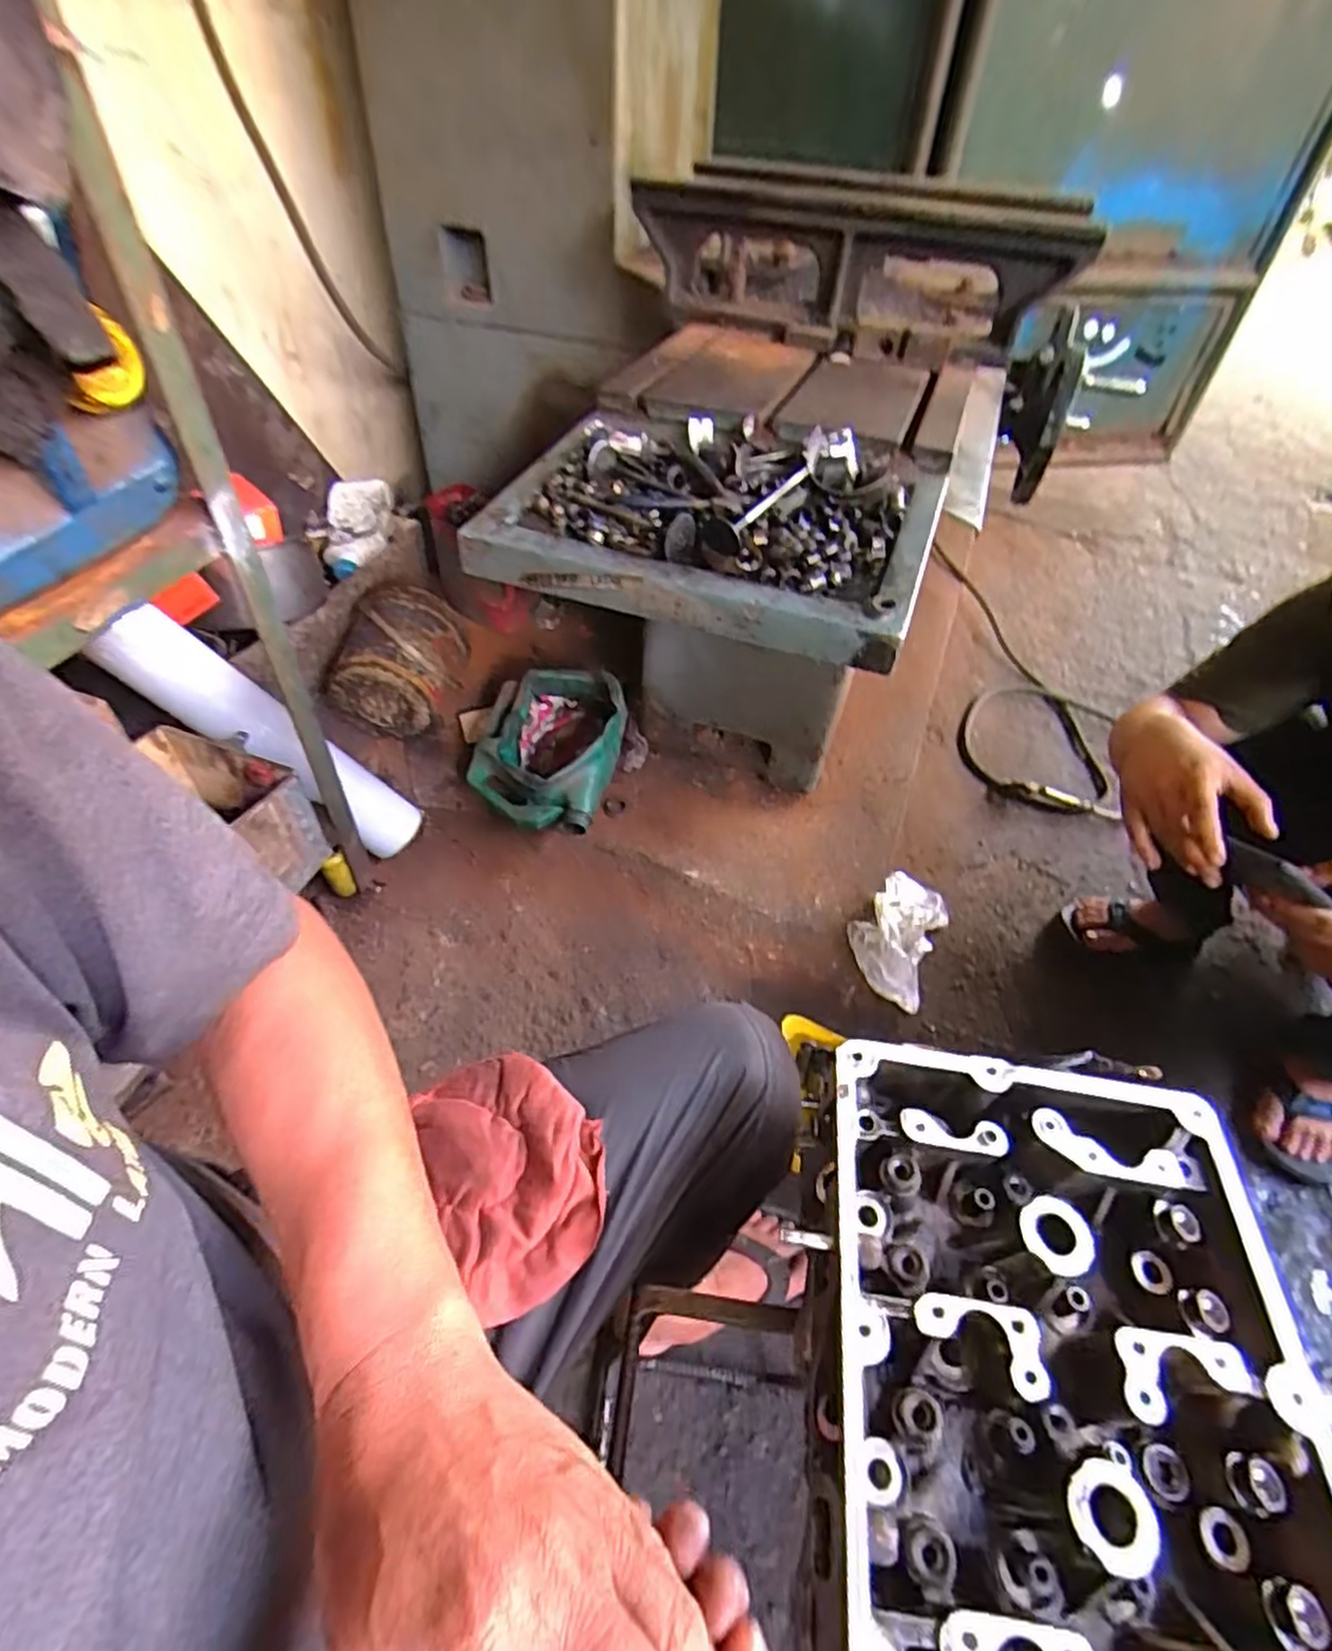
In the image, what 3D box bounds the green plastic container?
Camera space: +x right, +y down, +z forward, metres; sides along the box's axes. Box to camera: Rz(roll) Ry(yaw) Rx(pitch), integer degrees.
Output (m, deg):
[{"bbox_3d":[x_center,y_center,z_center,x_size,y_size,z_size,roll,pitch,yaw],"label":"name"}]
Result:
[{"bbox_3d":[-0.199,-0.117,1.190,0.228,0.144,0.280,9,48,5],"label":"green plastic container"}]

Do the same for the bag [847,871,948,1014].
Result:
[{"bbox_3d":[0.357,0.162,1.105,0.125,0.076,0.225,23,50,17],"label":"bag"}]

